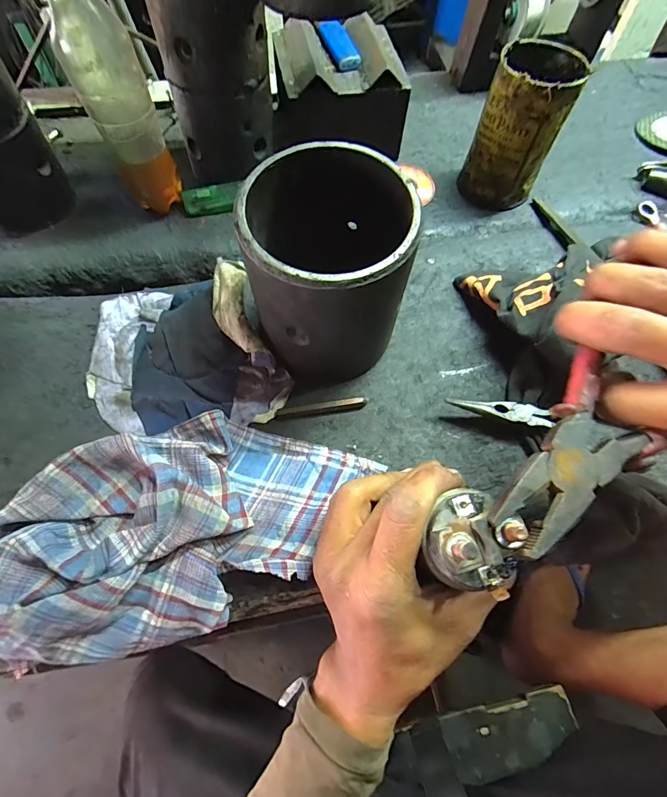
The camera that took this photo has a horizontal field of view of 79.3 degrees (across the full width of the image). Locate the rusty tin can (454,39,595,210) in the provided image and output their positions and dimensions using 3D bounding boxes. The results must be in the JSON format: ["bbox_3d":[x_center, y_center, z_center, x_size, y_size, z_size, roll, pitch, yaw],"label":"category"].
[{"bbox_3d":[0.174,-0.250,0.380,0.070,0.116,0.066,1,63,-1],"label":"rusty tin can"}]

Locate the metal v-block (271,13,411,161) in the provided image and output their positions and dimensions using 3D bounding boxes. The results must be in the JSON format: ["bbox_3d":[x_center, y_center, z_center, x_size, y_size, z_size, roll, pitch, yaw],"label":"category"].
[{"bbox_3d":[0.002,-0.311,0.418,0.129,0.092,0.116,-9,63,-6],"label":"metal v-block"}]

